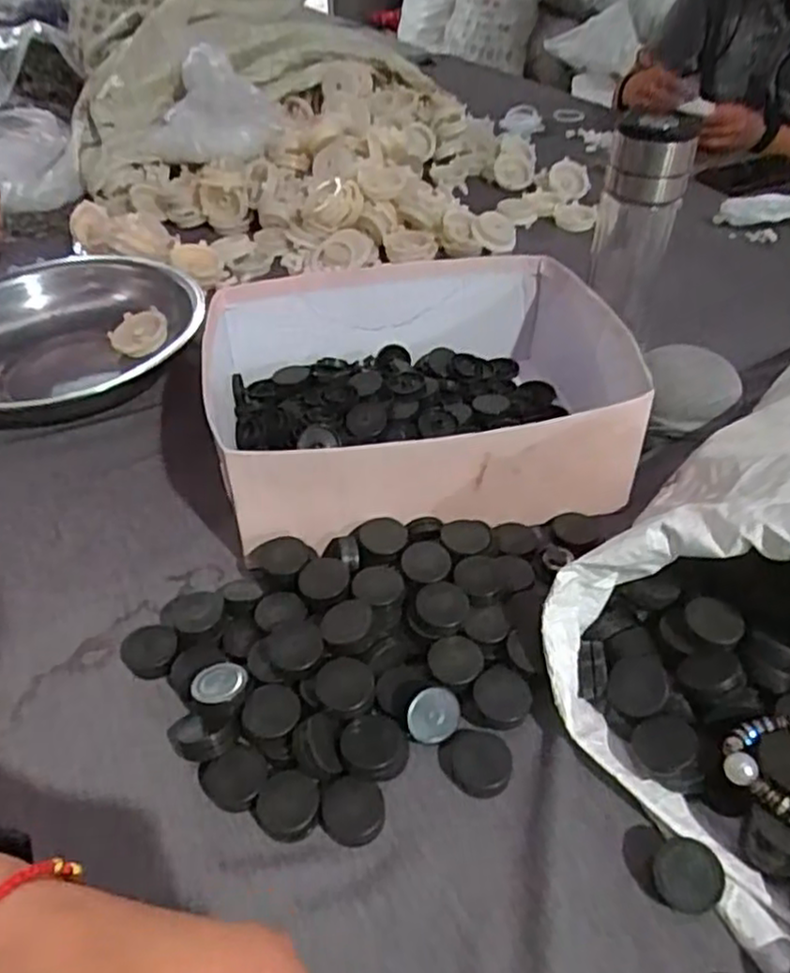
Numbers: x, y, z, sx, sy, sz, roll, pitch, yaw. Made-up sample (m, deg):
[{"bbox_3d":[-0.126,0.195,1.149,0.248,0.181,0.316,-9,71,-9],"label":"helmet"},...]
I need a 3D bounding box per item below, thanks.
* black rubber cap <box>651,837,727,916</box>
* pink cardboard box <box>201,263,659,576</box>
[{"bbox_3d":[0.143,0.190,0.347,0.032,0.007,0.031,-21,59,12],"label":"black rubber cap"},{"bbox_3d":[0.019,-0.074,0.570,0.316,0.100,0.247,-11,43,-9],"label":"pink cardboard box"}]

